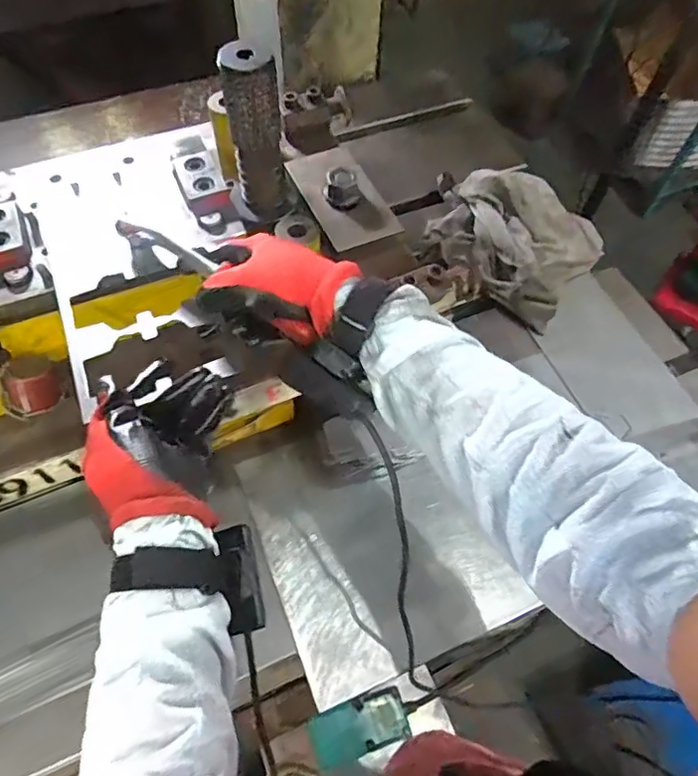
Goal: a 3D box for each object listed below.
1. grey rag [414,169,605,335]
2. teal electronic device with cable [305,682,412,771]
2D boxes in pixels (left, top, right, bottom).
[{"bbox_3d":[0.218,-0.207,0.769,0.214,0.069,0.186,35,64,18],"label":"grey rag"},{"bbox_3d":[0.023,0.684,1.157,0.198,0.066,0.101,-15,60,-11],"label":"teal electronic device with cable"}]

